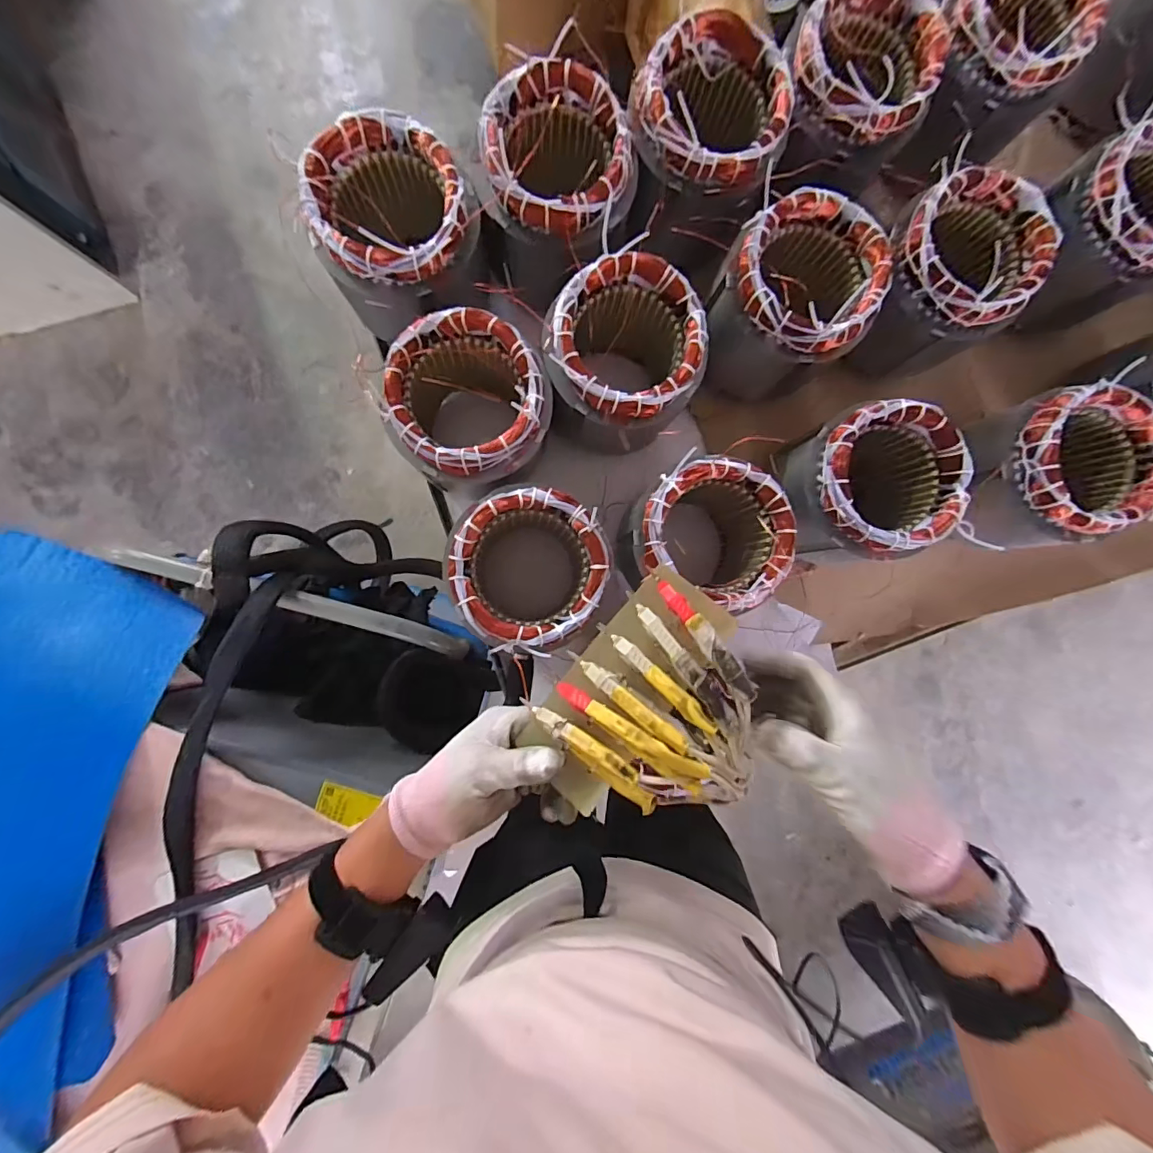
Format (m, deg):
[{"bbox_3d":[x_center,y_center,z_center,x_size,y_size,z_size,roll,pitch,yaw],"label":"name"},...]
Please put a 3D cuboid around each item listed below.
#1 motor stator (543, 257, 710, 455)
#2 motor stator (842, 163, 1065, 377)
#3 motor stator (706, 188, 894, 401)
[{"bbox_3d":[0.041,-0.215,0.494,0.137,0.127,0.139,0,91,-6],"label":"motor stator"},{"bbox_3d":[0.386,-0.315,0.552,0.135,0.191,0.147,0,91,-6],"label":"motor stator"},{"bbox_3d":[0.218,-0.283,0.509,0.137,0.139,0.141,0,91,-6],"label":"motor stator"}]

